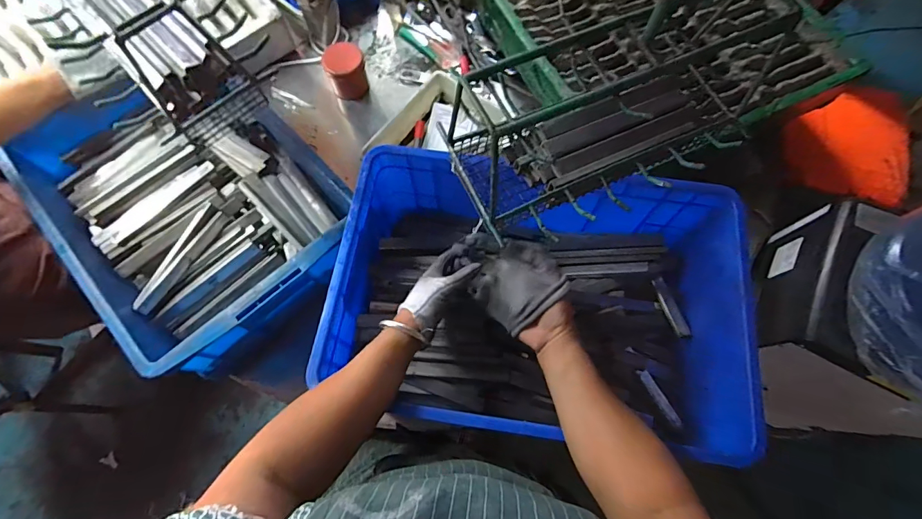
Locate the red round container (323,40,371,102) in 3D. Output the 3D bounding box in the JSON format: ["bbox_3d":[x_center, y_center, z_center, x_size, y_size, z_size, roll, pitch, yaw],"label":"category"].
[{"bbox_3d":[-0.230,-0.377,0.870,0.075,0.072,0.081,0,71,-1],"label":"red round container"}]

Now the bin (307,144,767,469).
[{"bbox_3d":[0.103,0.054,0.629,0.528,0.178,0.345,8,71,2],"label":"bin"}]

